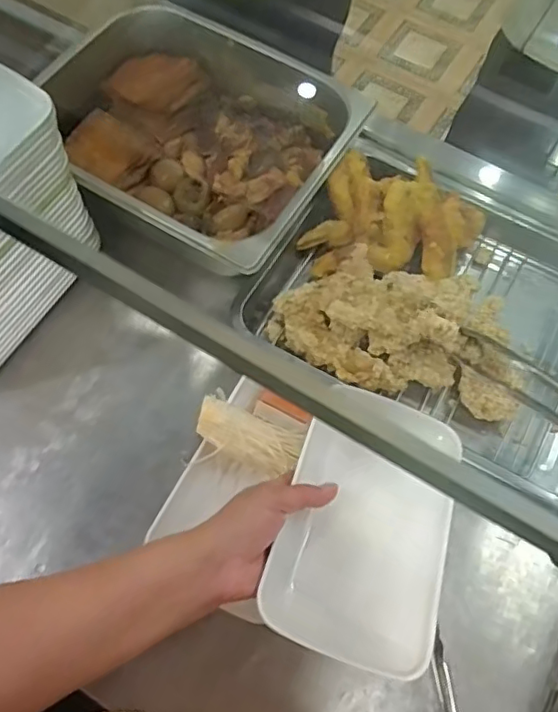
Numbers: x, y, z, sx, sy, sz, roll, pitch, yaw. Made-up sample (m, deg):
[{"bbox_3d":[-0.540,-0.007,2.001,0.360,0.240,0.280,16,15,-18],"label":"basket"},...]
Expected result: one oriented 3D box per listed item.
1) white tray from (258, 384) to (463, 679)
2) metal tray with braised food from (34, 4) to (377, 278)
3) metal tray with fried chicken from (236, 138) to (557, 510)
[{"bbox_3d":[0.072,0.125,0.451,0.127,0.034,0.203,17,66,5],"label":"white tray"},{"bbox_3d":[-0.093,-0.235,0.632,0.313,0.083,0.272,34,68,12],"label":"metal tray with braised food"},{"bbox_3d":[0.187,-0.059,0.605,0.380,0.080,0.302,27,67,9],"label":"metal tray with fried chicken"}]

